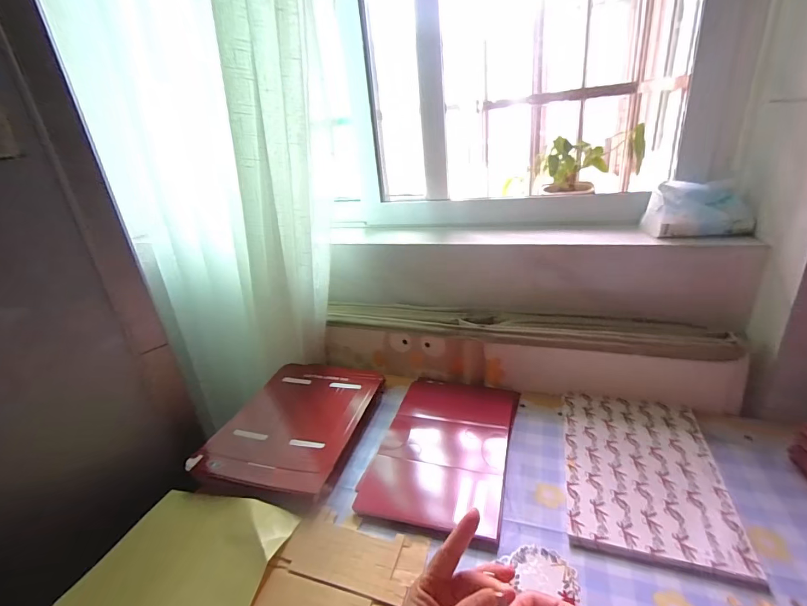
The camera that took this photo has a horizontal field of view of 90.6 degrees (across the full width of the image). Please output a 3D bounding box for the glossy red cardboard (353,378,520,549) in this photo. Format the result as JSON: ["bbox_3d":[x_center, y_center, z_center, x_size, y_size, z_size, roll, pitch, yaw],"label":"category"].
[{"bbox_3d":[0.065,0.193,0.585,0.177,0.020,0.289,4,26,20],"label":"glossy red cardboard"}]

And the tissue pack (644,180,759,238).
[{"bbox_3d":[0.469,-0.149,0.634,0.132,0.075,0.068,-1,25,11],"label":"tissue pack"}]

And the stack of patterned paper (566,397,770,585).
[{"bbox_3d":[0.303,0.207,0.513,0.173,0.011,0.264,3,26,19],"label":"stack of patterned paper"}]

